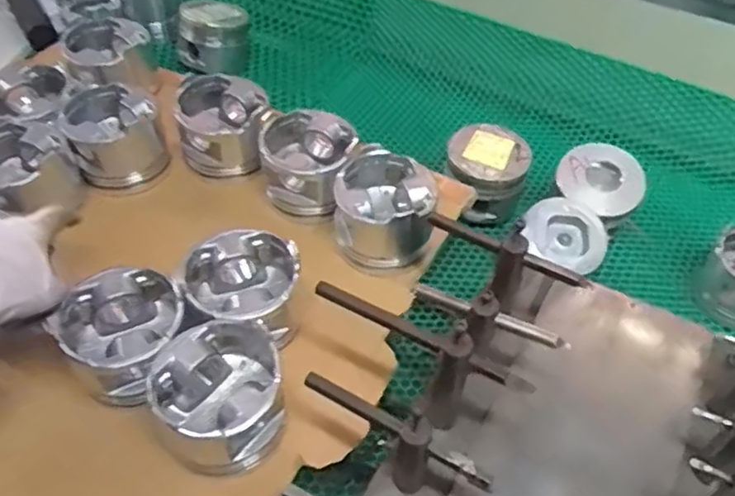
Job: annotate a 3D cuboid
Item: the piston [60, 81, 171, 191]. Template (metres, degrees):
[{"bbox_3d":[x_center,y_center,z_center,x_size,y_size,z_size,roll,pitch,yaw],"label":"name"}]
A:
[{"bbox_3d":[-0.264,-0.111,0.701,0.089,0.087,0.090,1,50,-1],"label":"piston"}]

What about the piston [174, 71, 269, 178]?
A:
[{"bbox_3d":[-0.157,-0.135,0.731,0.101,0.072,0.107,-2,50,-4],"label":"piston"}]

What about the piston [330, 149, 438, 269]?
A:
[{"bbox_3d":[0.016,-0.037,0.657,0.097,0.071,0.099,2,50,-1],"label":"piston"}]

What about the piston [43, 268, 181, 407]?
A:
[{"bbox_3d":[-0.199,0.069,0.544,0.094,0.054,0.094,1,50,-1],"label":"piston"}]

